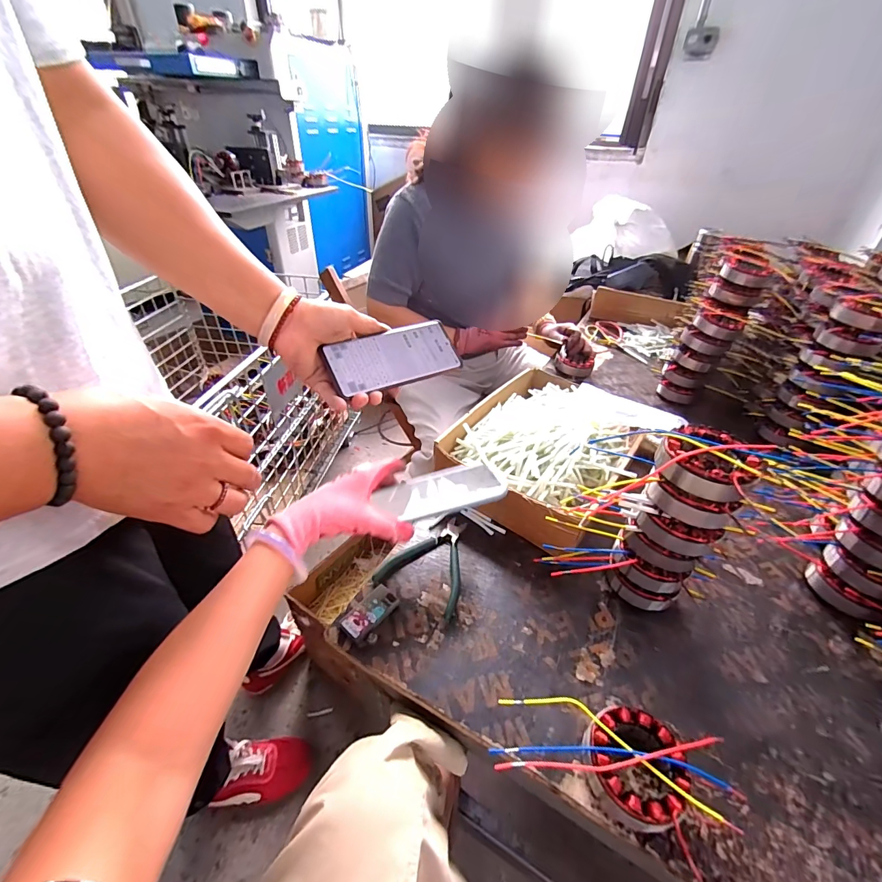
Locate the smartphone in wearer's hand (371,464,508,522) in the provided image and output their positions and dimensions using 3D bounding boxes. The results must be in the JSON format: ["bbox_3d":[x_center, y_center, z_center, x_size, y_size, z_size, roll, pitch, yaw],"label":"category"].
[{"bbox_3d":[-0.003,0.059,0.502,0.142,0.012,0.084,-12,29,-10],"label":"smartphone in wearer's hand"}]

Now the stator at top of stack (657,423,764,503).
[{"bbox_3d":[0.265,0.020,0.413,0.082,0.042,0.078,29,46,30],"label":"stator at top of stack"}]

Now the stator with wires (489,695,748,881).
[{"bbox_3d":[0.160,0.295,0.385,0.216,0.041,0.092,16,41,17],"label":"stator with wires"}]

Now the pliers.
[{"bbox_3d":[-0.007,0.157,0.563,0.108,0.015,0.140,18,41,20],"label":"pliers"}]

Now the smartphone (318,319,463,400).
[{"bbox_3d":[-0.056,-0.100,0.503,0.157,0.005,0.071,-21,74,-25],"label":"smartphone"}]

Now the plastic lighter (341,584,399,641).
[{"bbox_3d":[-0.084,0.205,0.497,0.035,0.007,0.068,26,45,27],"label":"plastic lighter"}]

